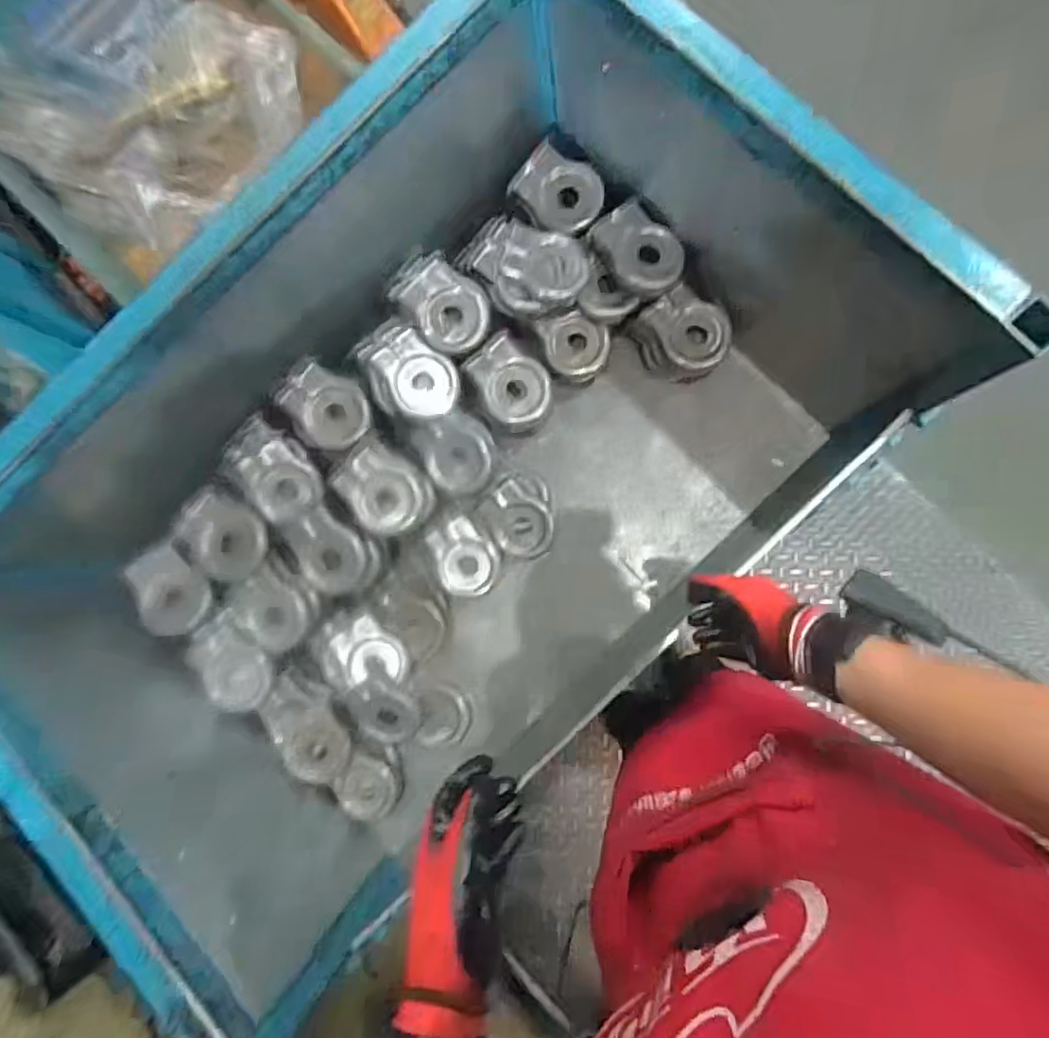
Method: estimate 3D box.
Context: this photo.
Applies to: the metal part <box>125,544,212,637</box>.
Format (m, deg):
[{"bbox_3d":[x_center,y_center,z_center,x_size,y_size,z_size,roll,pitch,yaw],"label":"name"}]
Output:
[{"bbox_3d":[-0.492,0.100,0.845,0.093,0.043,0.123,-21,84,5],"label":"metal part"}]

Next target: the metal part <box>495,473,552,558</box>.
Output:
[{"bbox_3d":[0.003,-0.003,0.919,0.083,0.044,0.129,1,86,7],"label":"metal part"}]

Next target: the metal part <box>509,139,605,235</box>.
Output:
[{"bbox_3d":[0.048,-0.459,0.845,0.125,0.055,0.086,23,123,-3],"label":"metal part"}]

